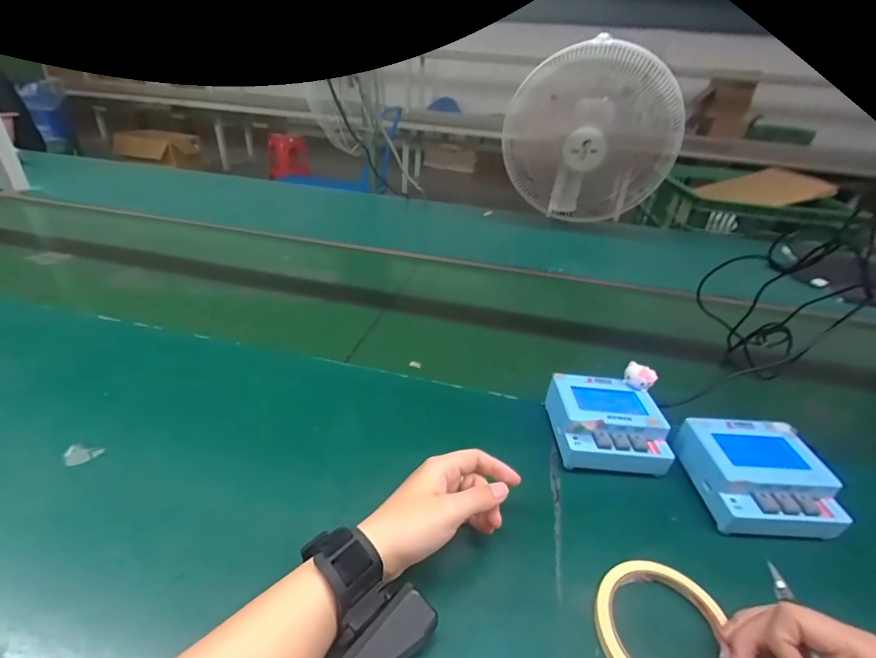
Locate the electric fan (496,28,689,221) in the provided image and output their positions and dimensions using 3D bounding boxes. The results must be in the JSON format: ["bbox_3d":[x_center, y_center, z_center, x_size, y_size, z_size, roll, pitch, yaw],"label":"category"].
[{"bbox_3d":[0.392,-0.481,1.044,0.408,0.437,0.215,-14,38,49],"label":"electric fan"}]

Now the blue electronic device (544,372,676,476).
[{"bbox_3d":[0.173,0.093,0.430,0.102,0.041,0.103,3,32,-2],"label":"blue electronic device"}]

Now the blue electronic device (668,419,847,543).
[{"bbox_3d":[0.291,0.133,0.381,0.107,0.041,0.100,5,32,1],"label":"blue electronic device"}]

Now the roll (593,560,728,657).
[{"bbox_3d":[0.154,0.209,0.286,0.087,0.013,0.093,3,32,-2],"label":"roll"}]

